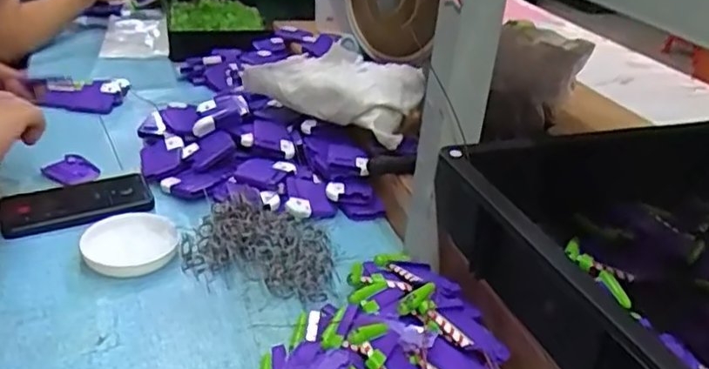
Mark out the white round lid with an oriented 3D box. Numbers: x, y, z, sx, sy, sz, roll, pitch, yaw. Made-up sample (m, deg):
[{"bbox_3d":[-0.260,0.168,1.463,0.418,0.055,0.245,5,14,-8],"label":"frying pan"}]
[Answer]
[{"bbox_3d":[-0.230,0.059,0.654,0.089,0.016,0.099,-12,34,-29],"label":"white round lid"}]

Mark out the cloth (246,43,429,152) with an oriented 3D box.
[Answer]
[{"bbox_3d":[-0.029,-0.123,0.805,0.233,0.068,0.093,23,33,27],"label":"cloth"}]

